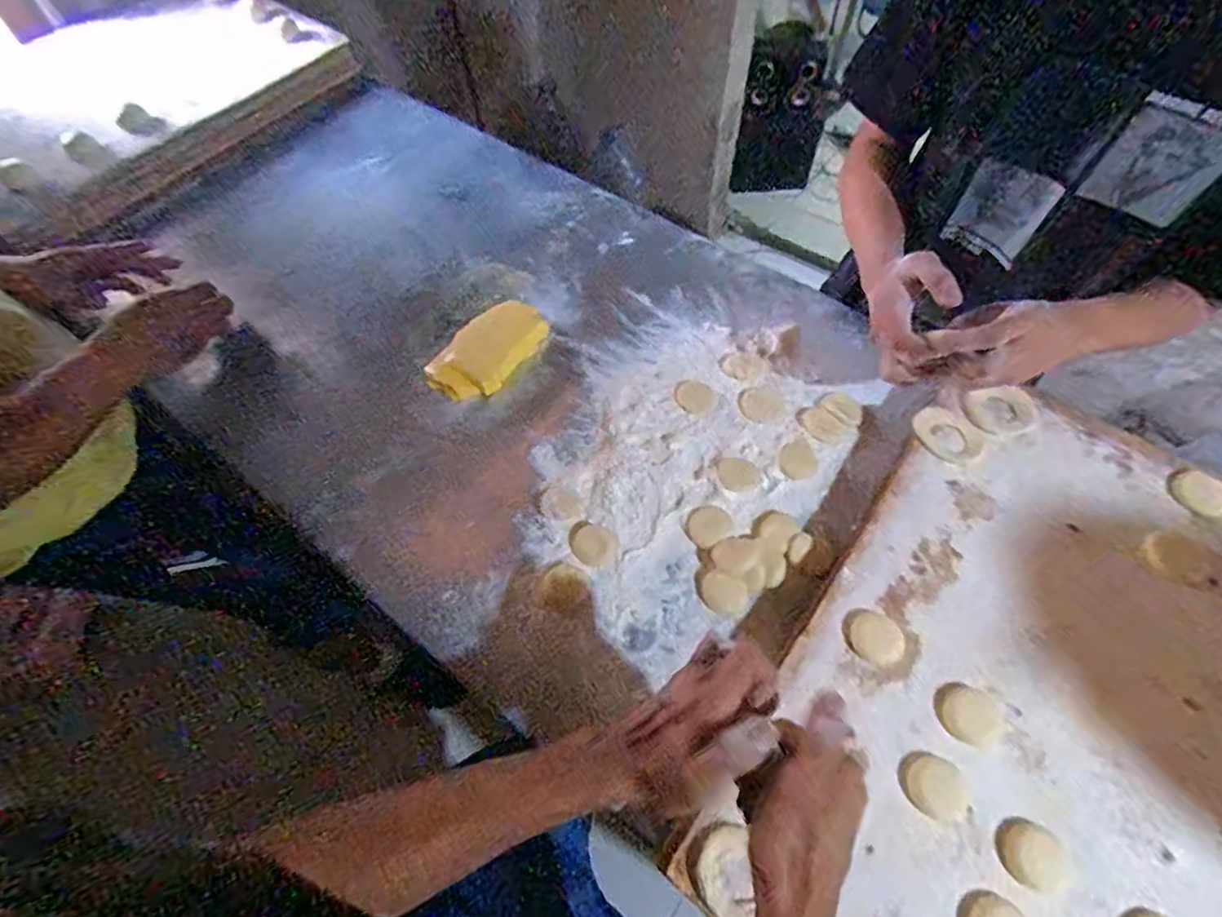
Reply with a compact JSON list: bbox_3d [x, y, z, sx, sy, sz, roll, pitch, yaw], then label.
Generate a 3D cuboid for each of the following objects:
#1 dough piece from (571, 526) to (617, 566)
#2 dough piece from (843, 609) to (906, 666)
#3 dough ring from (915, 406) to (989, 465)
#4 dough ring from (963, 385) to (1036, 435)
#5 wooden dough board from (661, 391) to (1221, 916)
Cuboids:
[{"bbox_3d":[-0.017,0.088,0.598,0.044,0.011,0.038,24,62,15],"label":"dough piece"},{"bbox_3d":[0.224,0.152,0.501,0.049,0.006,0.041,32,65,18],"label":"dough piece"},{"bbox_3d":[0.345,-0.024,0.599,0.061,0.008,0.070,-23,61,-12],"label":"dough ring"},{"bbox_3d":[0.409,-0.049,0.623,0.076,0.011,0.060,-12,59,-6],"label":"dough ring"},{"bbox_3d":[0.381,0.206,0.472,0.415,0.018,0.583,32,64,17],"label":"wooden dough board"}]

